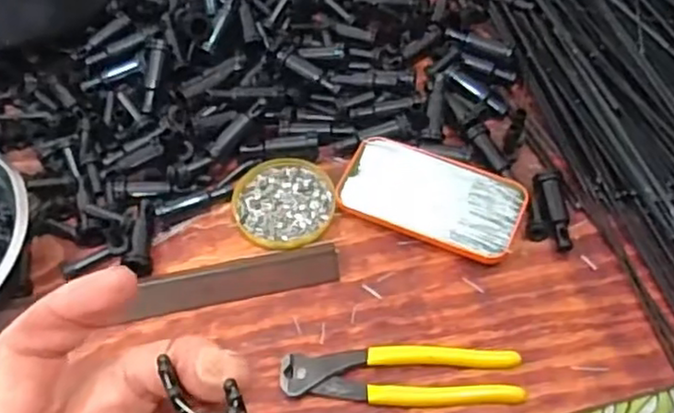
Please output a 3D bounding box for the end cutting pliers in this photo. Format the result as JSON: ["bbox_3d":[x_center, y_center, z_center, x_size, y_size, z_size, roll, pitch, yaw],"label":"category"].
[{"bbox_3d":[0.045,0.118,0.475,0.164,0.015,0.041,-1,56,1],"label":"end cutting pliers"}]

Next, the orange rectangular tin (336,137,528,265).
[{"bbox_3d":[0.077,-0.009,0.549,0.143,0.016,0.077,23,60,16],"label":"orange rectangular tin"}]

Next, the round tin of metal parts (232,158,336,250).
[{"bbox_3d":[-0.044,-0.005,0.565,0.082,0.006,0.088,-1,56,1],"label":"round tin of metal parts"}]

